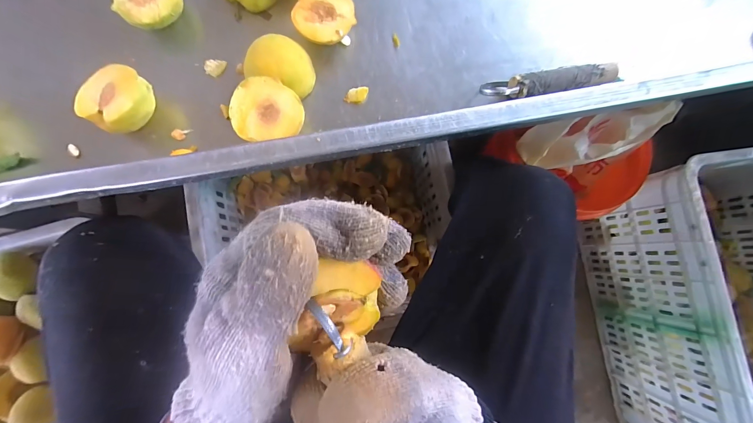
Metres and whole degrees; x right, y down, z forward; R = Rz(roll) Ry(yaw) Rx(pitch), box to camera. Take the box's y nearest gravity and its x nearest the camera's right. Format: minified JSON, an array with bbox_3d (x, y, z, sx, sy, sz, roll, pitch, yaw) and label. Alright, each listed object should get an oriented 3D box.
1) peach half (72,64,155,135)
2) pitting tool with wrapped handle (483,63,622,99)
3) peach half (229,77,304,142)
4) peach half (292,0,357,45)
[{"bbox_3d":[-0.237,-0.101,0.297,0.053,0.038,0.056,1,81,-5],"label":"peach half"},{"bbox_3d":[0.180,-0.132,0.336,0.139,0.027,0.028,-7,82,-6],"label":"pitting tool with wrapped handle"},{"bbox_3d":[-0.102,-0.094,0.304,0.062,0.030,0.053,-4,101,-14],"label":"peach half"},{"bbox_3d":[-0.051,-0.193,0.326,0.055,0.027,0.059,15,81,-2],"label":"peach half"}]

